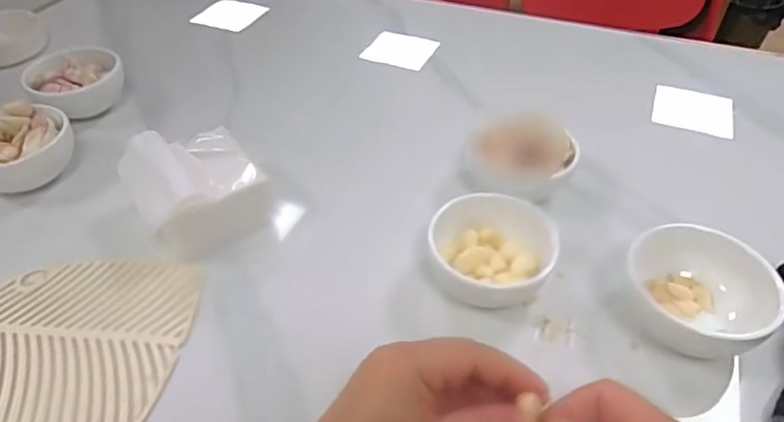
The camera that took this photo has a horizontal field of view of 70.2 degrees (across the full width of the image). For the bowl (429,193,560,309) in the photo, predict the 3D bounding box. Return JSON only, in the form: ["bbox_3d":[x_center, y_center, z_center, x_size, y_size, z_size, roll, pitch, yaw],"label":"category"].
[{"bbox_3d":[0.074,0.029,0.427,0.086,0.048,0.083,0,44,0],"label":"bowl"}]

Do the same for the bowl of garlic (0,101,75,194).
[{"bbox_3d":[-0.355,-0.058,0.524,0.096,0.055,0.102,0,44,0],"label":"bowl of garlic"}]

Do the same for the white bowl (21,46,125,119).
[{"bbox_3d":[-0.343,-0.133,0.606,0.088,0.053,0.094,31,52,28],"label":"white bowl"}]

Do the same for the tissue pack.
[{"bbox_3d":[-0.160,-0.018,0.468,0.099,0.067,0.101,-26,50,-24],"label":"tissue pack"}]

